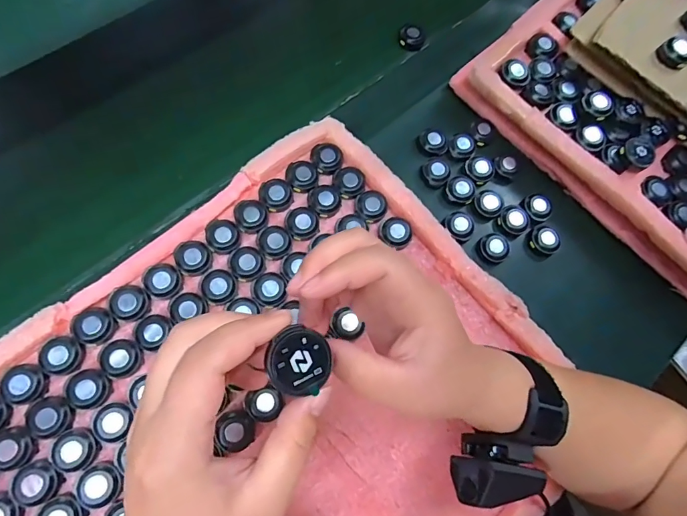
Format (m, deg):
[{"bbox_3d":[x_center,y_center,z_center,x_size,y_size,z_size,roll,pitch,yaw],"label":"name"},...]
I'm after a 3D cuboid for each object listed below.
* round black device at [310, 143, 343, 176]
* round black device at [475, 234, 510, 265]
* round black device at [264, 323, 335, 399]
[{"bbox_3d":[-0.016,-0.095,0.399,0.030,0.012,0.027,4,71,-4],"label":"round black device"},{"bbox_3d":[0.146,-0.010,0.404,0.030,0.010,0.028,2,71,-5],"label":"round black device"},{"bbox_3d":[-0.020,0.047,0.187,0.028,0.012,0.028,3,81,-21],"label":"round black device"}]

